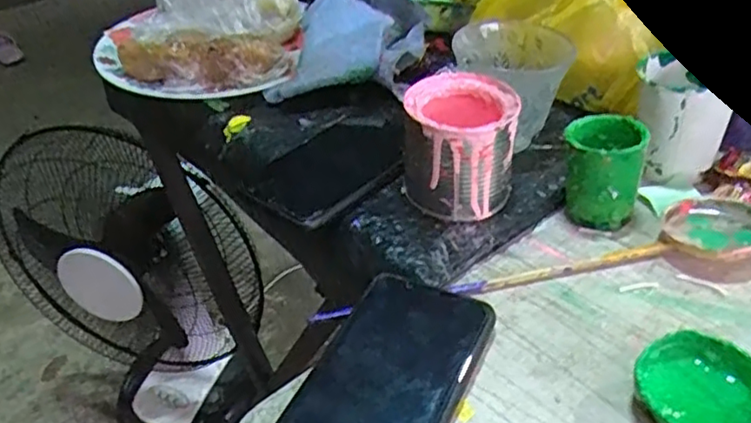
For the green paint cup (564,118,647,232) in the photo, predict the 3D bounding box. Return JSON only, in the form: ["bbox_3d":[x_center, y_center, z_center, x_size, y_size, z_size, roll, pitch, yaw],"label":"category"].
[{"bbox_3d":[0.147,-0.027,0.426,0.045,0.058,0.050,3,38,9],"label":"green paint cup"}]

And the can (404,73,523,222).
[{"bbox_3d":[0.057,-0.044,0.433,0.069,0.071,0.073,-2,38,2],"label":"can"}]

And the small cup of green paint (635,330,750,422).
[{"bbox_3d":[0.151,0.087,0.308,0.052,0.026,0.054,-2,38,2],"label":"small cup of green paint"}]

